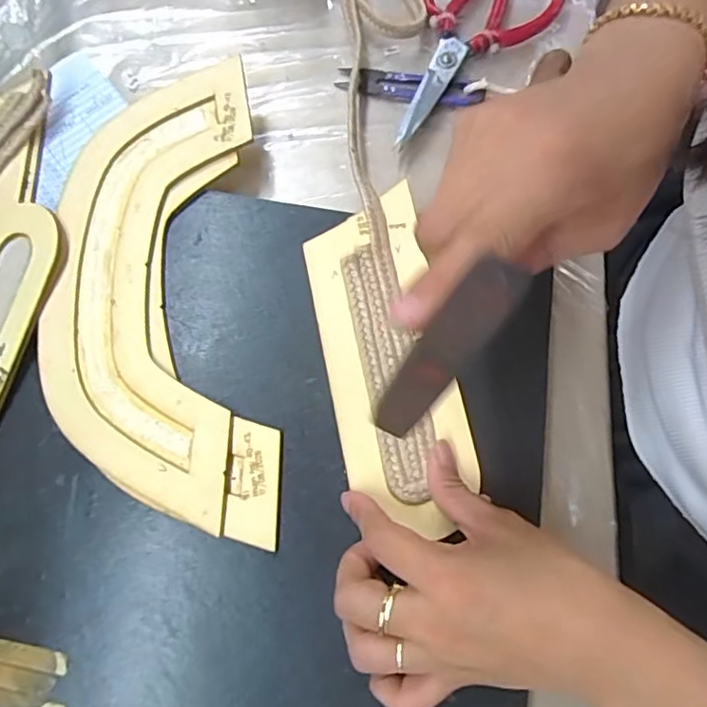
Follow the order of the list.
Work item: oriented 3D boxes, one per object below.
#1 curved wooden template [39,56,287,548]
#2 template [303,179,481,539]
[{"bbox_3d":[-0.114,-0.035,0.326,0.120,0.006,0.277,-7,76,-2],"label":"curved wooden template"},{"bbox_3d":[0.019,0.000,0.318,0.069,0.010,0.190,-9,76,-2],"label":"template"}]

